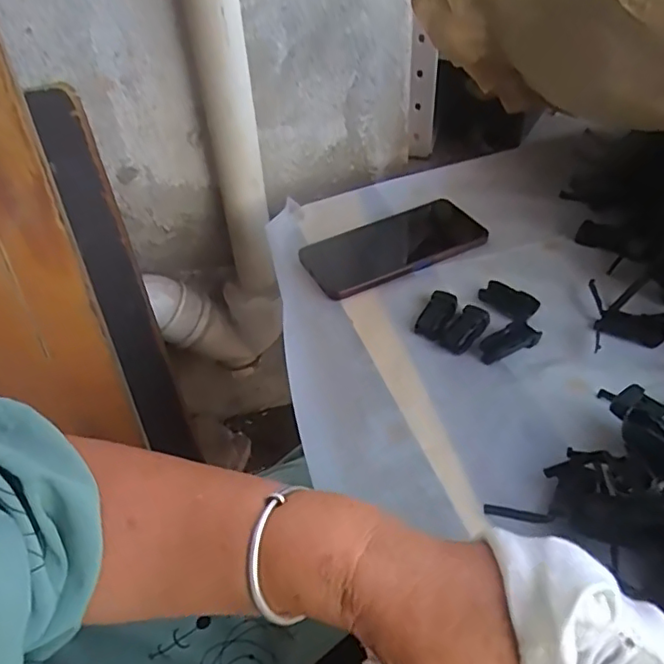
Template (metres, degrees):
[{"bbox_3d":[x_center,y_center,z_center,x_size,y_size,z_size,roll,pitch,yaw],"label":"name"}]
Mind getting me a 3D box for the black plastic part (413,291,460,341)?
[{"bbox_3d":[0.085,-0.015,0.469,0.025,0.011,0.046,22,53,25],"label":"black plastic part"}]

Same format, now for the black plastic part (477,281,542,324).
[{"bbox_3d":[0.144,-0.025,0.474,0.029,0.009,0.047,-33,52,-23],"label":"black plastic part"}]

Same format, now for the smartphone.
[{"bbox_3d":[0.057,-0.082,0.543,0.167,0.007,0.082,-24,49,-16],"label":"smartphone"}]

